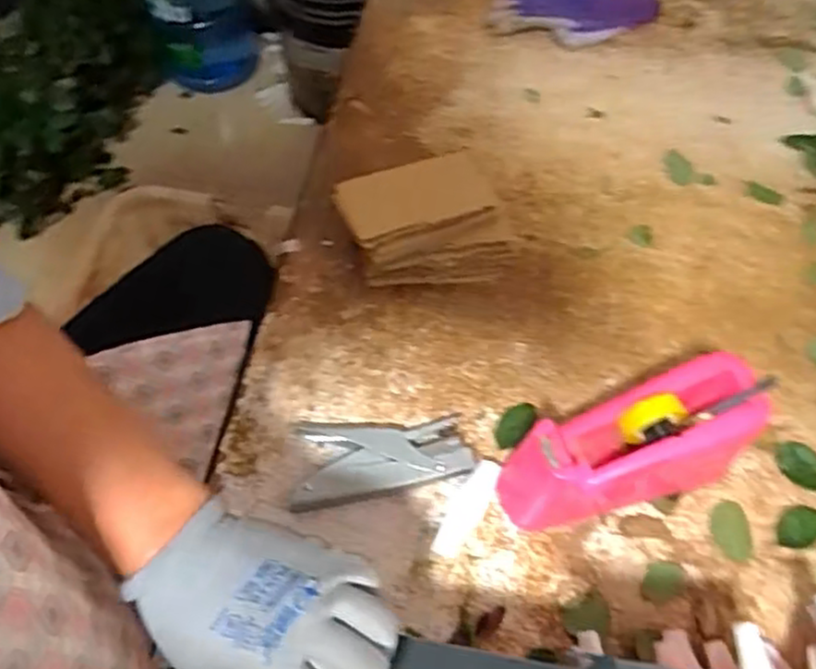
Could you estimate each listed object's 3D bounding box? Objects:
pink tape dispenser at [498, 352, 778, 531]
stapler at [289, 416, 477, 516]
[{"bbox_3d":[0.175,0.091,0.583,0.192,0.105,0.074,-15,62,-10],"label":"pink tape dispenser"},{"bbox_3d":[-0.021,0.106,0.612,0.145,0.025,0.078,-3,61,-3],"label":"stapler"}]

